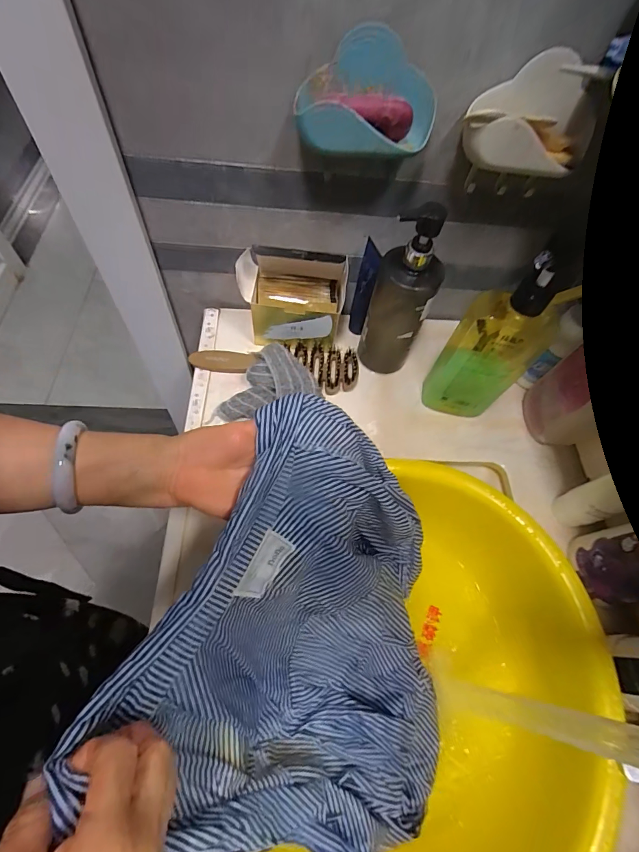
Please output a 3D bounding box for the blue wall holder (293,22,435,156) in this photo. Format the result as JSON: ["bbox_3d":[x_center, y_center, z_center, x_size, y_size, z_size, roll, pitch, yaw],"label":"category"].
[{"bbox_3d":[0.043,-0.277,0.325,0.125,0.069,0.048,0,62,-6],"label":"blue wall holder"}]

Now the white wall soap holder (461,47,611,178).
[{"bbox_3d":[0.190,-0.268,0.336,0.123,0.077,0.042,6,61,-3],"label":"white wall soap holder"}]

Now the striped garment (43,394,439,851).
[{"bbox_3d":[0.017,0.180,0.334,0.262,0.179,0.305,23,65,7],"label":"striped garment"}]

